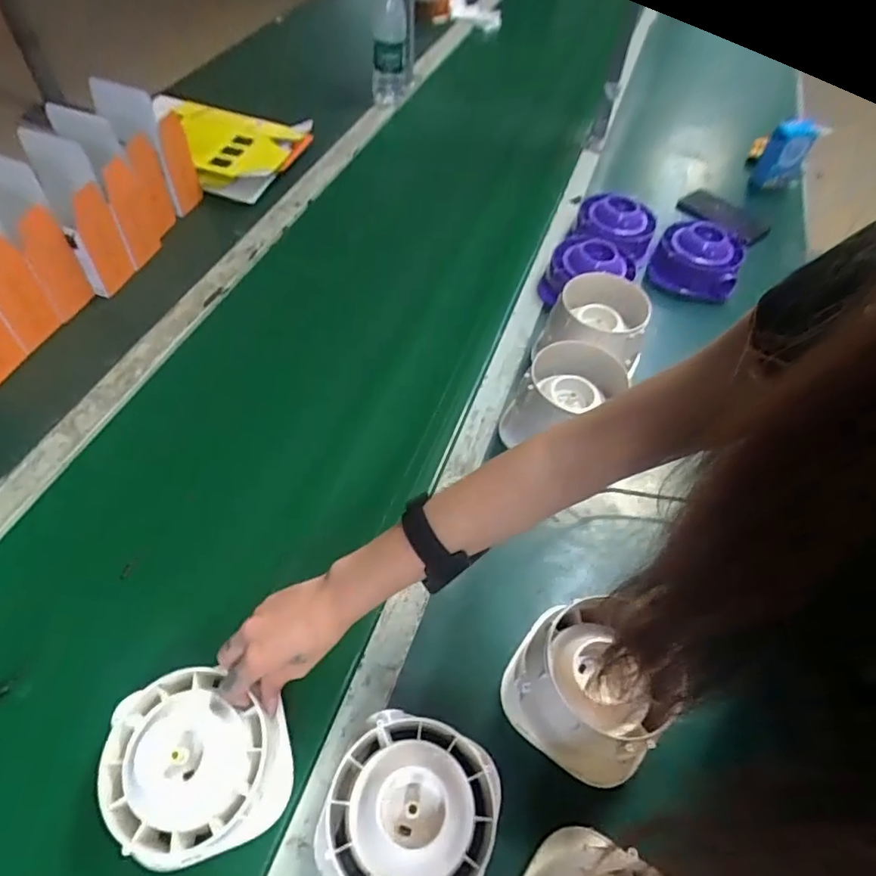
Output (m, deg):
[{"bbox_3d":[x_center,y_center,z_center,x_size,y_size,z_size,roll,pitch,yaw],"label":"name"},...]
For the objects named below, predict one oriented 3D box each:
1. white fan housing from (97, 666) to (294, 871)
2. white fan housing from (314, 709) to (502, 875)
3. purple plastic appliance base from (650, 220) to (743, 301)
[{"bbox_3d":[-0.196,0.261,0.463,0.135,0.060,0.134,-13,57,-14],"label":"white fan housing"},{"bbox_3d":[-0.022,0.295,0.447,0.126,0.063,0.128,3,55,-4],"label":"white fan housing"},{"bbox_3d":[0.413,-0.287,0.901,0.134,0.065,0.120,20,56,9],"label":"purple plastic appliance base"}]

